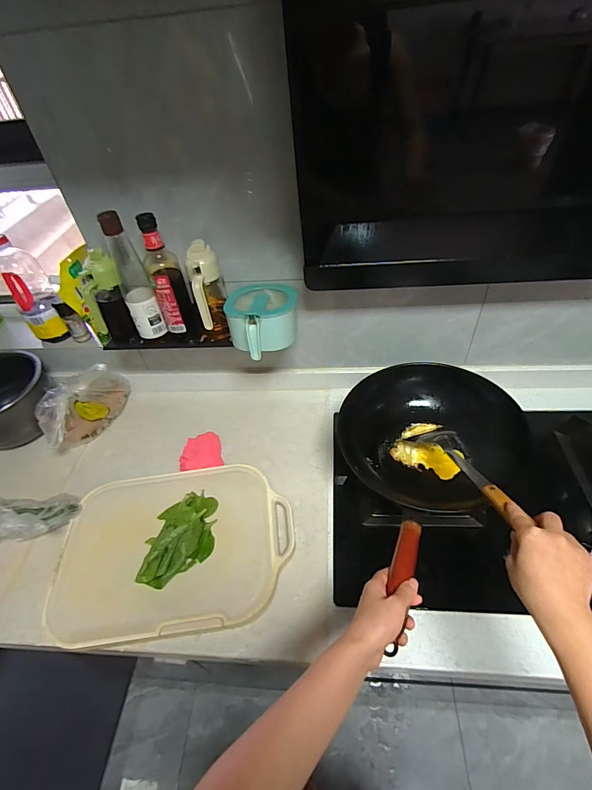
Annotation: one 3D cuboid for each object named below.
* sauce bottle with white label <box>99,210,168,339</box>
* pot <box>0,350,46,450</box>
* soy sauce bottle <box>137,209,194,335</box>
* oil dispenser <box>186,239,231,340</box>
[{"bbox_3d":[-0.318,-0.224,0.744,0.062,0.231,0.076,-21,48,-13],"label":"sauce bottle with white label"},{"bbox_3d":[-0.706,0.018,0.935,0.220,0.128,0.224,-3,47,4],"label":"pot"},{"bbox_3d":[-0.250,-0.224,0.740,0.065,0.219,0.064,-21,48,-13],"label":"soy sauce bottle"},{"bbox_3d":[-0.171,-0.184,0.758,0.069,0.195,0.085,-11,47,-4],"label":"oil dispenser"}]

